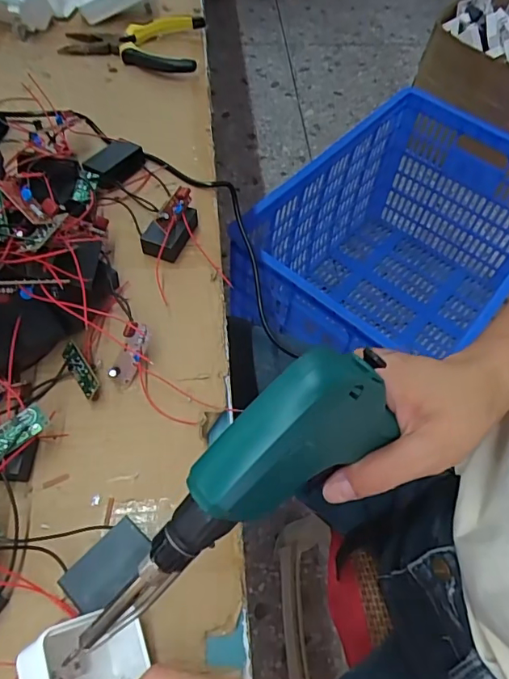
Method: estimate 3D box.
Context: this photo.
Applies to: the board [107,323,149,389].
[{"bbox_3d":[-0.086,0.011,0.342,0.018,0.015,0.045,19,95,8],"label":"board"}]

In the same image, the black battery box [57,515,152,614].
[{"bbox_3d":[-0.079,0.128,0.277,0.031,0.020,0.047,40,64,19],"label":"black battery box"}]

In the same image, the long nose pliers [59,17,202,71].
[{"bbox_3d":[-0.137,-0.331,0.551,0.151,0.023,0.099,4,59,-1],"label":"long nose pliers"}]

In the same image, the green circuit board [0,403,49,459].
[{"bbox_3d":[-0.146,0.057,0.296,0.046,0.004,0.016,-34,87,-7],"label":"green circuit board"}]

